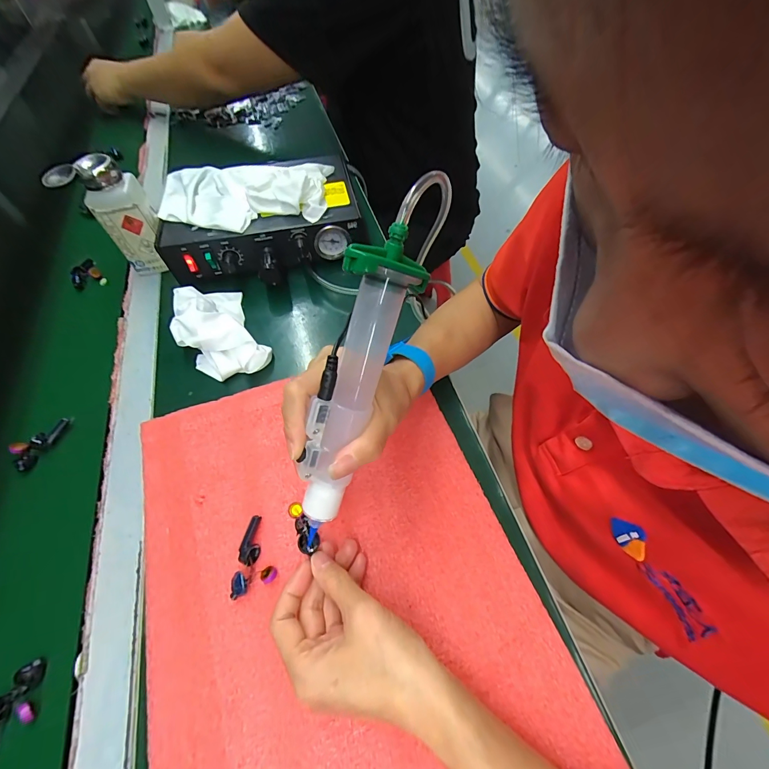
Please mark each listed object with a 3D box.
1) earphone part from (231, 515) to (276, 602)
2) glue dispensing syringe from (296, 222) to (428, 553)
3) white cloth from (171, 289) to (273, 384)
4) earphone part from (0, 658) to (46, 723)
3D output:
[{"bbox_3d":[-0.103,0.129,0.269,0.032,0.012,0.048,-21,59,-11],"label":"earphone part"},{"bbox_3d":[-0.023,0.013,0.208,0.030,0.199,0.031,23,16,16],"label":"glue dispensing syringe"},{"bbox_3d":[-0.181,-0.061,0.385,0.075,0.046,0.130,-28,60,-15],"label":"white cloth"},{"bbox_3d":[-0.244,0.213,0.234,0.030,0.010,0.049,35,65,22],"label":"earphone part"}]

